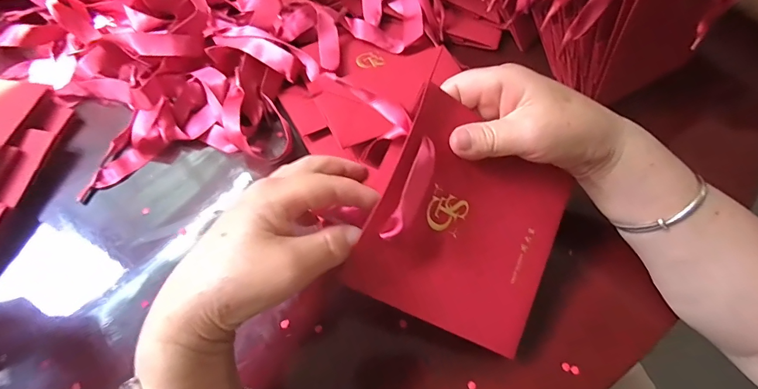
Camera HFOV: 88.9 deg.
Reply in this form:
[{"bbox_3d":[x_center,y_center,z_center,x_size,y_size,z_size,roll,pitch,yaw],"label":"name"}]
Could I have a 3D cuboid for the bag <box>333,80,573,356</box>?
[{"bbox_3d":[0.061,0.020,0.254,0.139,0.013,0.135,30,78,-20],"label":"bag"}]

